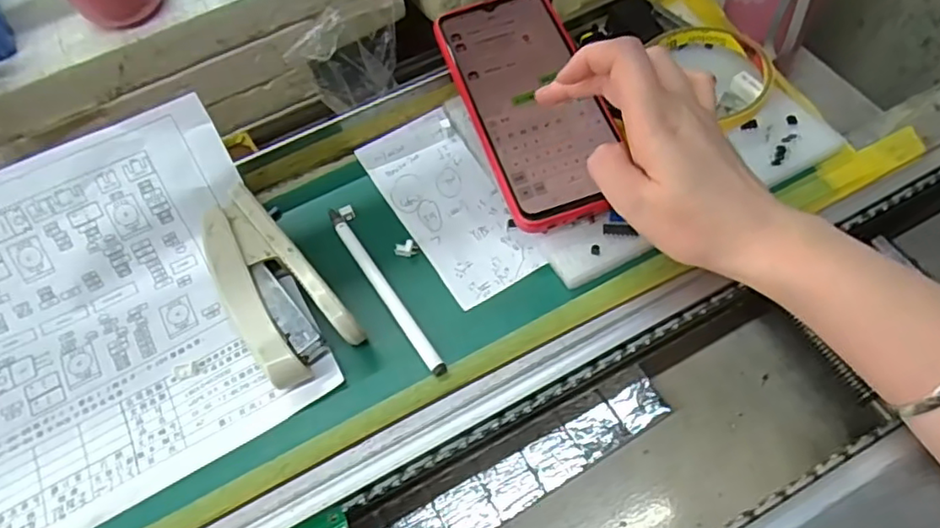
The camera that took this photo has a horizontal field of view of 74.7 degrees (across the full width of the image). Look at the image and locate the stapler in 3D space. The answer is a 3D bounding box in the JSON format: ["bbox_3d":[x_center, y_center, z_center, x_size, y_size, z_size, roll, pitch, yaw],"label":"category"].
[{"bbox_3d":[-0.107,0.010,0.335,0.049,0.028,0.111,-32,66,-13],"label":"stapler"}]

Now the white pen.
[{"bbox_3d":[-0.050,0.011,0.342,0.008,0.011,0.126,-31,65,-13],"label":"white pen"}]

